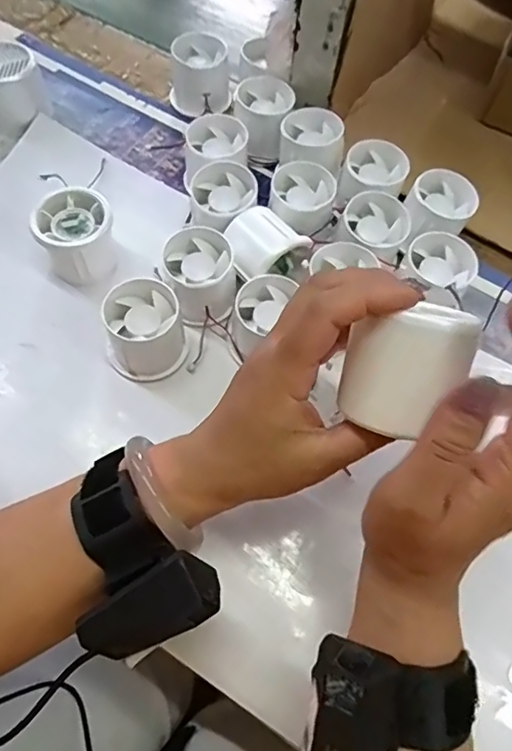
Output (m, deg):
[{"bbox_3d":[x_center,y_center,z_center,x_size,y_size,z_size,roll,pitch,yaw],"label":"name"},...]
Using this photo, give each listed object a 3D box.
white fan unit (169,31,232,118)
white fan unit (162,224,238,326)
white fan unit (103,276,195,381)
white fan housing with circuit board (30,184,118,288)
[{"bbox_3d":[-0.053,-0.278,0.497,0.056,0.047,0.064,-4,65,-5],"label":"white fan unit"},{"bbox_3d":[-0.042,-0.072,0.396,0.049,0.047,0.058,-13,66,-9],"label":"white fan unit"},{"bbox_3d":[-0.077,-0.032,0.376,0.056,0.049,0.054,-13,66,-9],"label":"white fan unit"},{"bbox_3d":[-0.135,-0.105,0.405,0.054,0.048,0.051,-28,69,-15],"label":"white fan housing with circuit board"}]

